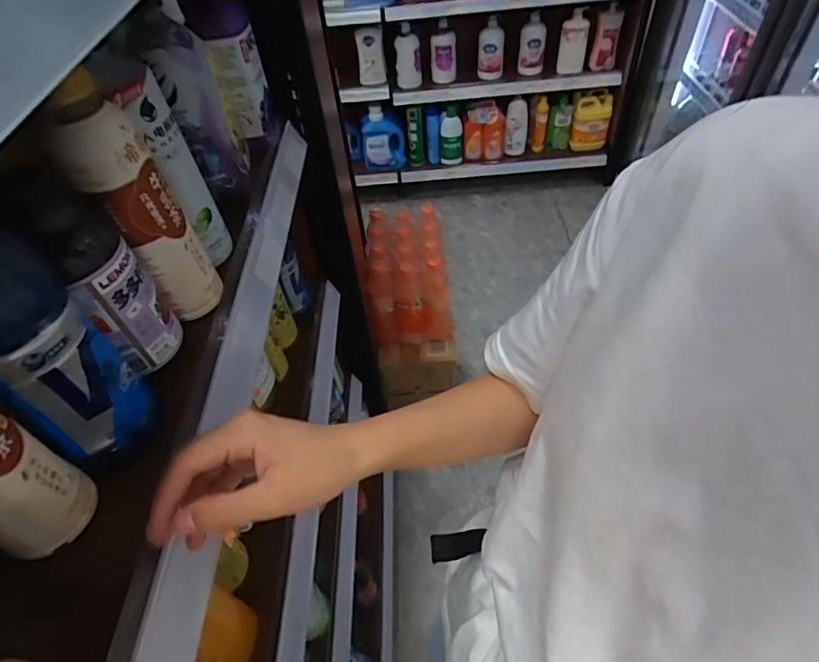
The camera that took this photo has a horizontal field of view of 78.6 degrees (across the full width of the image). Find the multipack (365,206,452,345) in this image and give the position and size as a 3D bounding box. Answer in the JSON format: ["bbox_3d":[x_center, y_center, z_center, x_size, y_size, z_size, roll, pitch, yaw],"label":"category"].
[{"bbox_3d":[-0.008,-0.133,1.209,0.182,0.246,0.220,-6,50,0],"label":"multipack"}]

